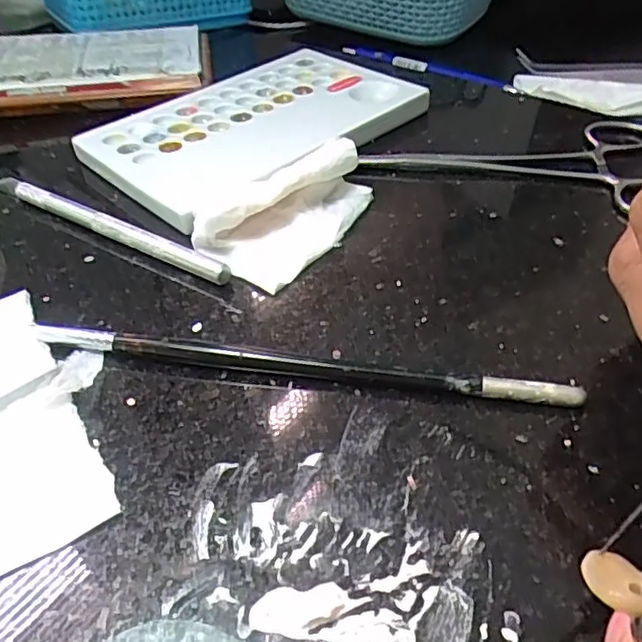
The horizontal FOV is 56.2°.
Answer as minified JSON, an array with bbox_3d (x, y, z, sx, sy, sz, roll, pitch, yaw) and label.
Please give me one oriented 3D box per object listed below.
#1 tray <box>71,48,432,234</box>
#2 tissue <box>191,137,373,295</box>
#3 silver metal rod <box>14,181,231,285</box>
[{"bbox_3d":[-0.031,-0.096,0.295,0.150,0.015,0.094,-34,51,-29],"label":"tray"},{"bbox_3d":[-0.011,-0.046,0.235,0.040,0.022,0.071,26,50,28],"label":"tissue"},{"bbox_3d":[-0.082,-0.036,0.239,0.115,0.009,0.007,23,49,25],"label":"silver metal rod"}]

